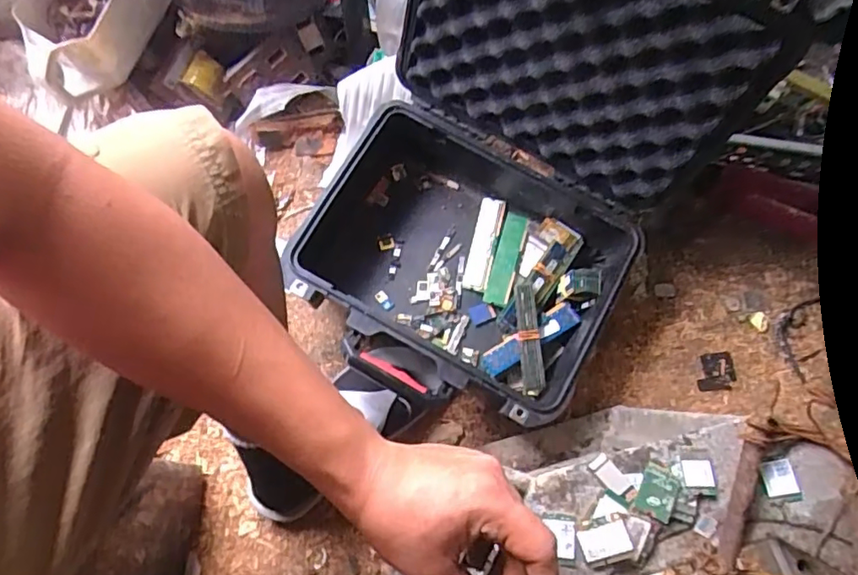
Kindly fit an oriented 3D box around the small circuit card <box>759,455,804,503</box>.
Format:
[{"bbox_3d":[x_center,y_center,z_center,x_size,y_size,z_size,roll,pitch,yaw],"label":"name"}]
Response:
[{"bbox_3d":[0.221,0.121,0.366,0.022,0.004,0.027,-10,68,-3],"label":"small circuit card"}]

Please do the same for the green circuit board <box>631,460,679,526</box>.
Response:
[{"bbox_3d":[0.142,0.127,0.360,0.023,0.004,0.032,24,70,10],"label":"green circuit board"}]

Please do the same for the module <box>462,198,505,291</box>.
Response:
[{"bbox_3d":[0.073,-0.058,0.781,0.032,0.008,0.125,13,77,5],"label":"module"}]

